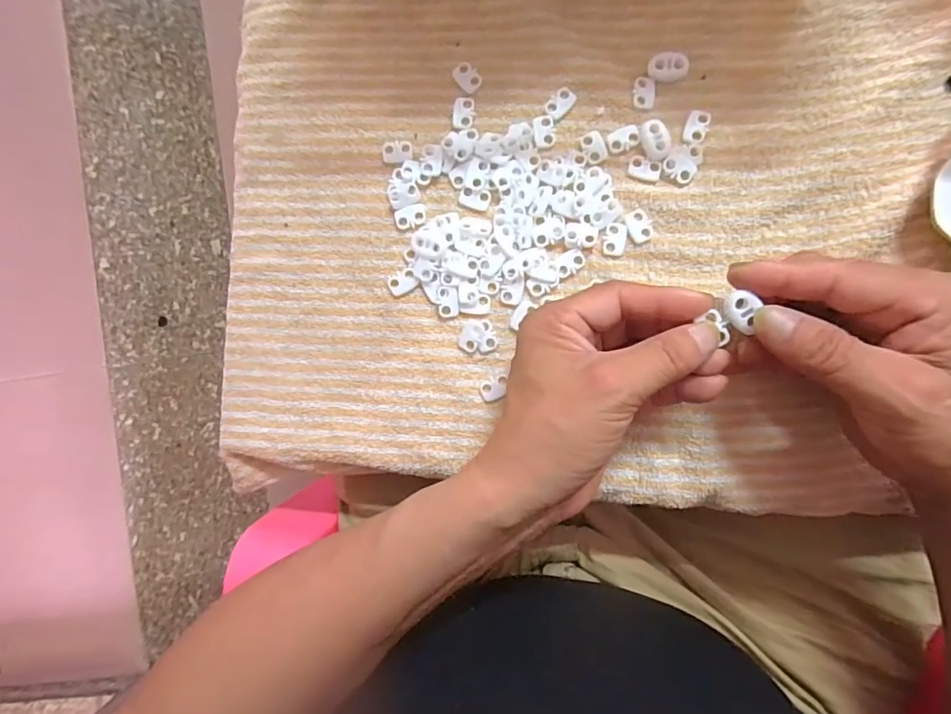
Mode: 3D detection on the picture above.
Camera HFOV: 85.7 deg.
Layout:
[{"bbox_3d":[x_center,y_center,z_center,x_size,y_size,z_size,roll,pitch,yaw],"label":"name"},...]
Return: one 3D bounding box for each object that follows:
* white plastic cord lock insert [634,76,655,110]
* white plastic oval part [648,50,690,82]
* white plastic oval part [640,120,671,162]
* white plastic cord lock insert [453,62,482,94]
[{"bbox_3d":[0.096,-0.151,0.293,0.012,0.004,0.018,0,90,6],"label":"white plastic cord lock insert"},{"bbox_3d":[0.110,-0.165,0.291,0.022,0.005,0.015,-6,90,6],"label":"white plastic oval part"},{"bbox_3d":[0.102,-0.123,0.291,0.014,0.005,0.022,-16,89,6],"label":"white plastic oval part"},{"bbox_3d":[-0.005,-0.166,0.303,0.013,0.004,0.019,-44,86,4],"label":"white plastic cord lock insert"}]

